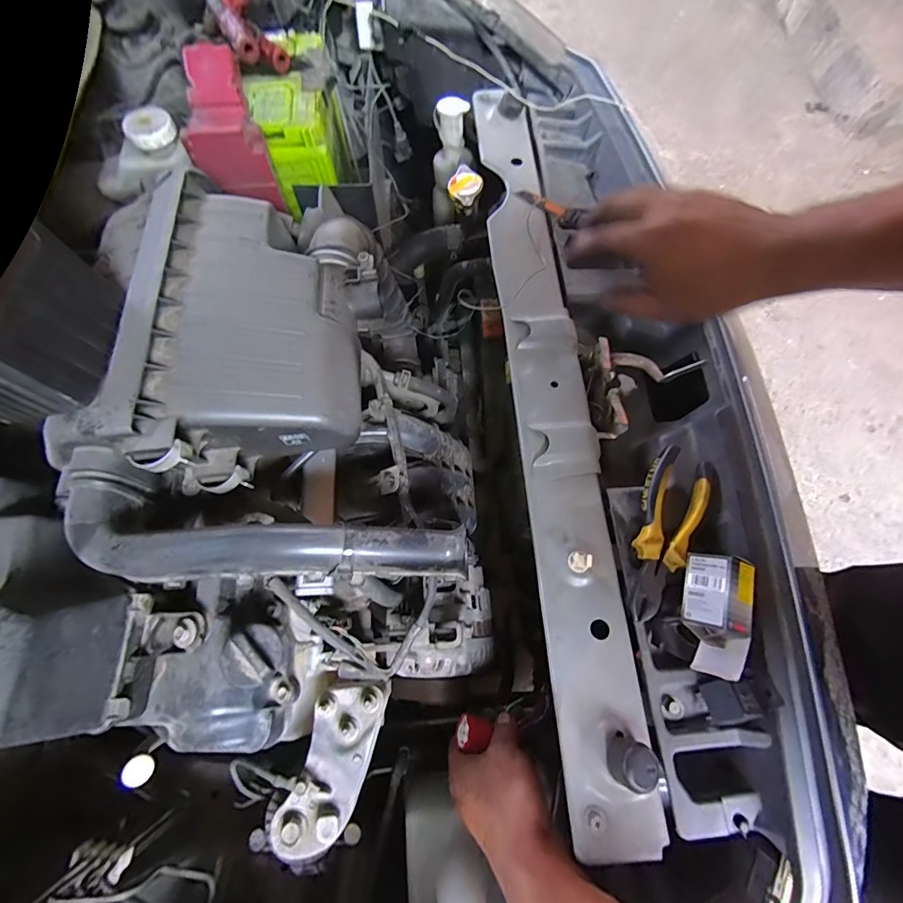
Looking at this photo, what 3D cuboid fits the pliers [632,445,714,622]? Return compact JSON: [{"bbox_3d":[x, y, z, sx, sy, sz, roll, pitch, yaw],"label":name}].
[{"bbox_3d":[0.186,0.068,0.378,0.052,0.014,0.152,26,71,7],"label":"pliers"}]

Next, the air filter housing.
[{"bbox_3d":[-0.175,-0.113,0.379,0.173,0.089,0.275,-4,70,-4],"label":"air filter housing"}]

